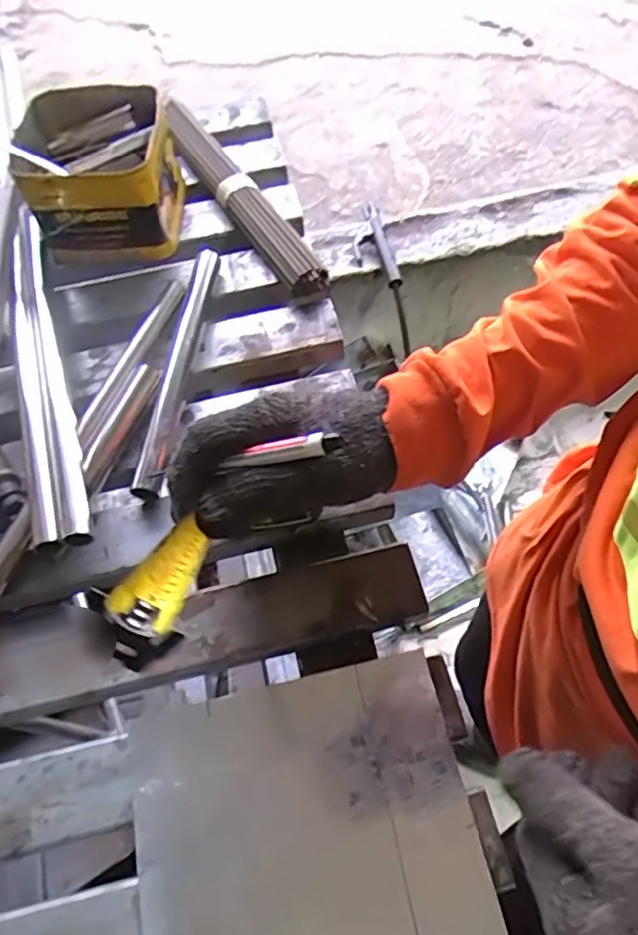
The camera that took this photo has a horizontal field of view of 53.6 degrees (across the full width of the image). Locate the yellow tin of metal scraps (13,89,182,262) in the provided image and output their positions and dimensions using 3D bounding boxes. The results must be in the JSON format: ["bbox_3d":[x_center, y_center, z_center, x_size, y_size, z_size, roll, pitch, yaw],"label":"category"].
[{"bbox_3d":[-0.188,-0.252,0.554,0.114,0.092,0.117,-2,61,3],"label":"yellow tin of metal scraps"}]

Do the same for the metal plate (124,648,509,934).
[{"bbox_3d":[-0.010,0.197,0.350,0.182,0.008,0.148,-13,64,-4],"label":"metal plate"}]

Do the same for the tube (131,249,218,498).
[{"bbox_3d":[-0.109,-0.083,0.501,0.020,0.022,0.233,4,61,4],"label":"tube"}]

